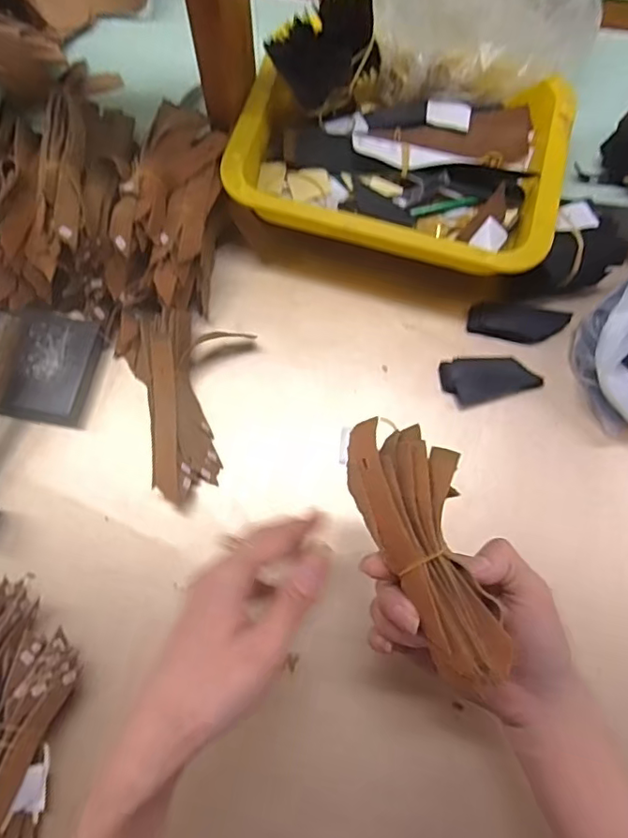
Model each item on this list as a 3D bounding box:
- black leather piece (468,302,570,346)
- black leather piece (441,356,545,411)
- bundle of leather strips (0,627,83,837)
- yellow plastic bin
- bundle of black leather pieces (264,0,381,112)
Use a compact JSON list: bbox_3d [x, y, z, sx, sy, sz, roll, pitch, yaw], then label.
[{"bbox_3d":[0.169,-0.079,0.462,0.080,0.008,0.030,7,72,1],"label":"black leather piece"},{"bbox_3d":[0.142,-0.034,0.457,0.075,0.009,0.038,-12,73,-5],"label":"black leather piece"},{"bbox_3d":[-0.193,0.217,0.355,0.059,0.039,0.157,8,72,2],"label":"bundle of leather strips"},{"bbox_3d":[0.068,-0.210,0.465,0.255,0.054,0.173,14,73,4],"label":"yellow plastic bin"},{"bbox_3d":[0.009,-0.290,0.440,0.057,0.064,0.086,41,76,11],"label":"bundle of black leather pieces"}]

